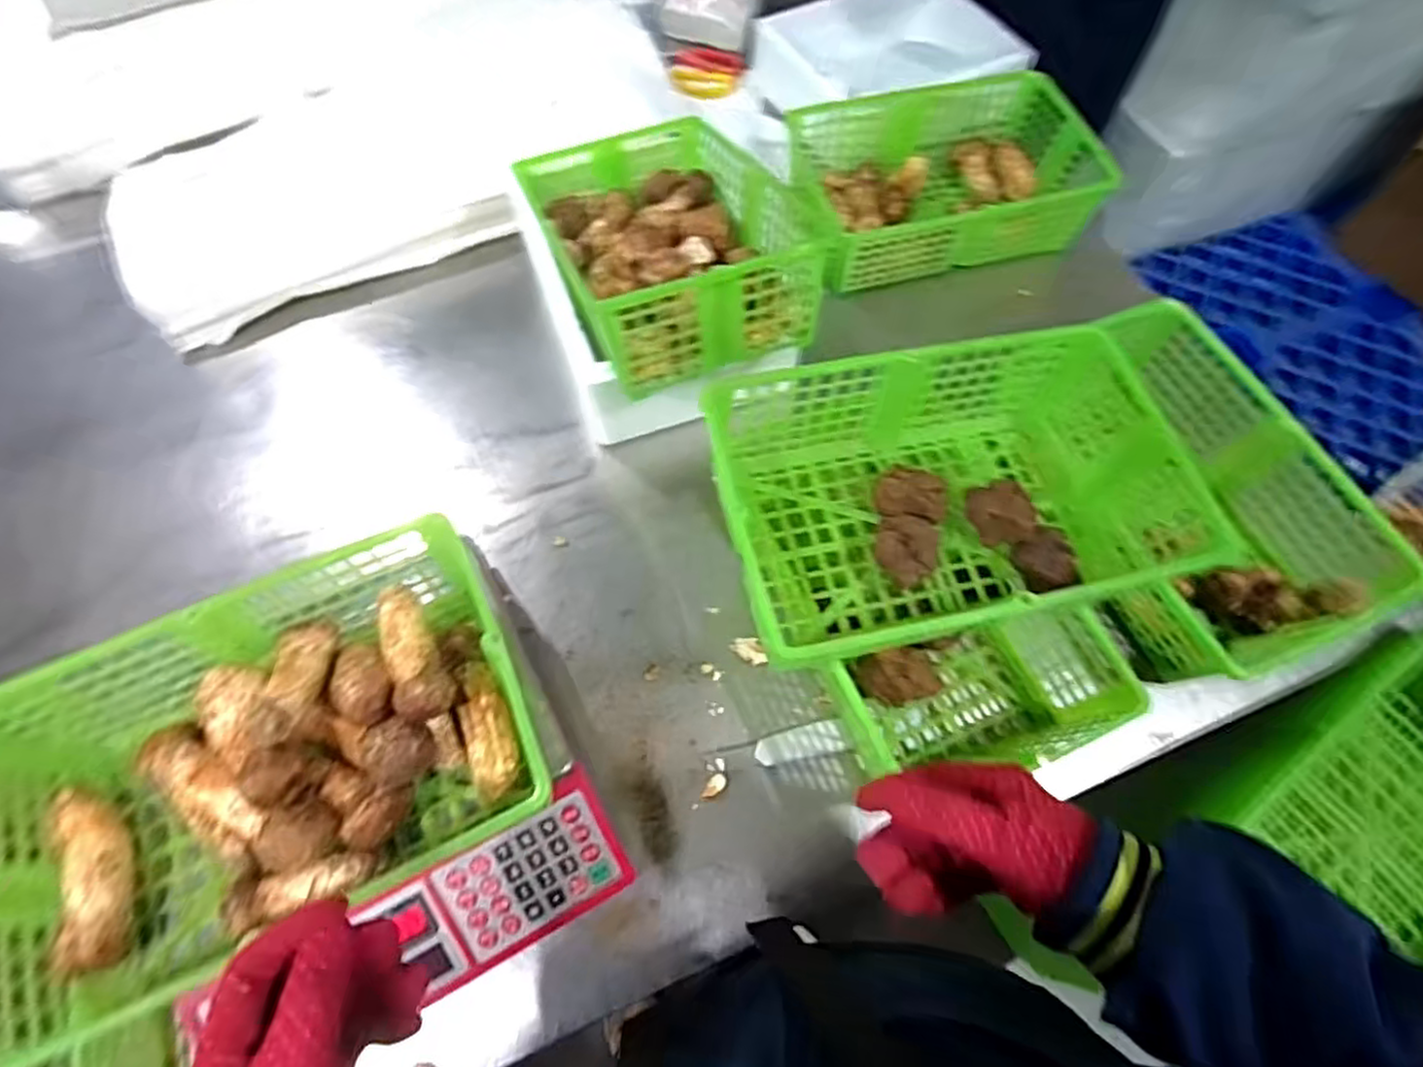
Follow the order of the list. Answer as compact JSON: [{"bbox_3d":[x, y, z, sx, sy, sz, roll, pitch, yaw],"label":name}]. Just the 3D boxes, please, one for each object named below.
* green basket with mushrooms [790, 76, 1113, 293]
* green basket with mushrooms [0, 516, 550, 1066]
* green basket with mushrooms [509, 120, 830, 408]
[{"bbox_3d":[0.268,-0.422,0.852,0.321,0.099,0.217,-10,66,-5],"label":"green basket with mushrooms"},{"bbox_3d":[-0.298,0.148,0.472,0.340,0.102,0.190,-26,68,-12],"label":"green basket with mushrooms"},{"bbox_3d":[-0.051,-0.297,0.693,0.213,0.095,0.355,-15,53,-8],"label":"green basket with mushrooms"}]

